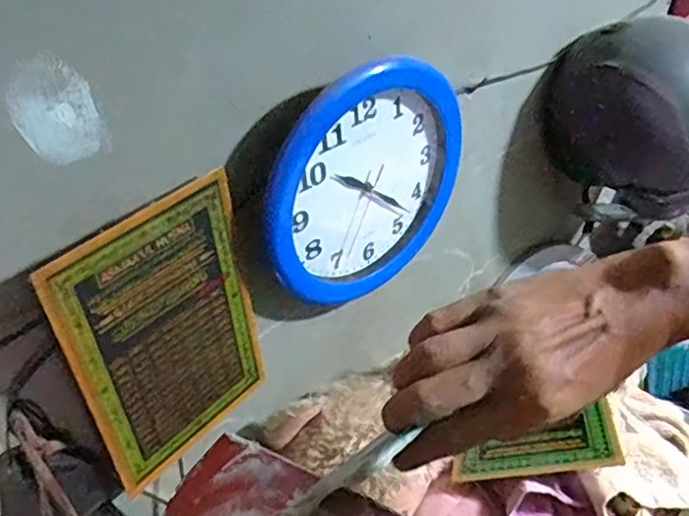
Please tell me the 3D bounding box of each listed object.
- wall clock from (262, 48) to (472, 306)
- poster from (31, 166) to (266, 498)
[{"bbox_3d":[0.035,-0.078,0.713,0.285,0.258,0.049,-27,39,-28],"label":"wall clock"},{"bbox_3d":[-0.164,0.077,0.618,0.023,0.276,0.190,23,44,36],"label":"poster"}]

